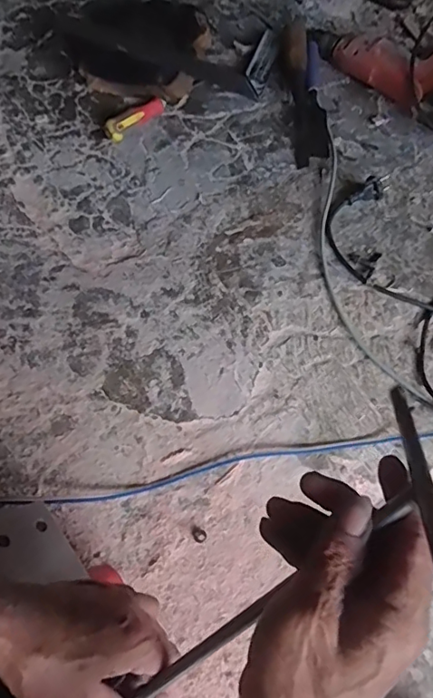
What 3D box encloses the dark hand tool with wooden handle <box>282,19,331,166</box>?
[{"bbox_3d":[0.142,-0.445,0.862,0.058,0.019,0.364,-2,63,-4],"label":"dark hand tool with wooden handle"}]

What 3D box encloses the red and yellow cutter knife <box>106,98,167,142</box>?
[{"bbox_3d":[-0.121,-0.353,0.792,0.110,0.033,0.024,-41,71,-20],"label":"red and yellow cutter knife"}]

